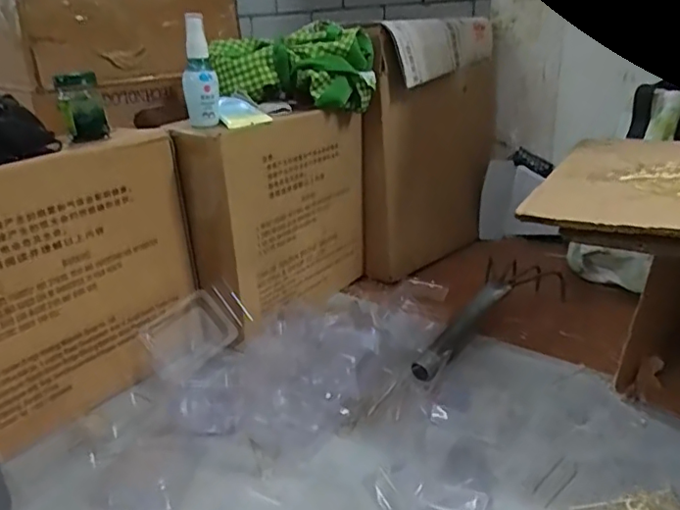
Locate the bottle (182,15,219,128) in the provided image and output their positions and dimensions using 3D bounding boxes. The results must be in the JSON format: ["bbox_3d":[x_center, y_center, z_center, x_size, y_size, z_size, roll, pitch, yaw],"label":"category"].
[{"bbox_3d":[-0.158,-0.203,0.632,0.036,0.117,0.031,-7,23,-12],"label":"bottle"}]

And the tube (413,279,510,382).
[{"bbox_3d":[0.151,0.085,0.686,0.030,0.032,0.219,14,28,34],"label":"tube"}]

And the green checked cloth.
[{"bbox_3d":[-0.061,-0.247,0.754,0.210,0.094,0.083,3,23,12],"label":"green checked cloth"}]

